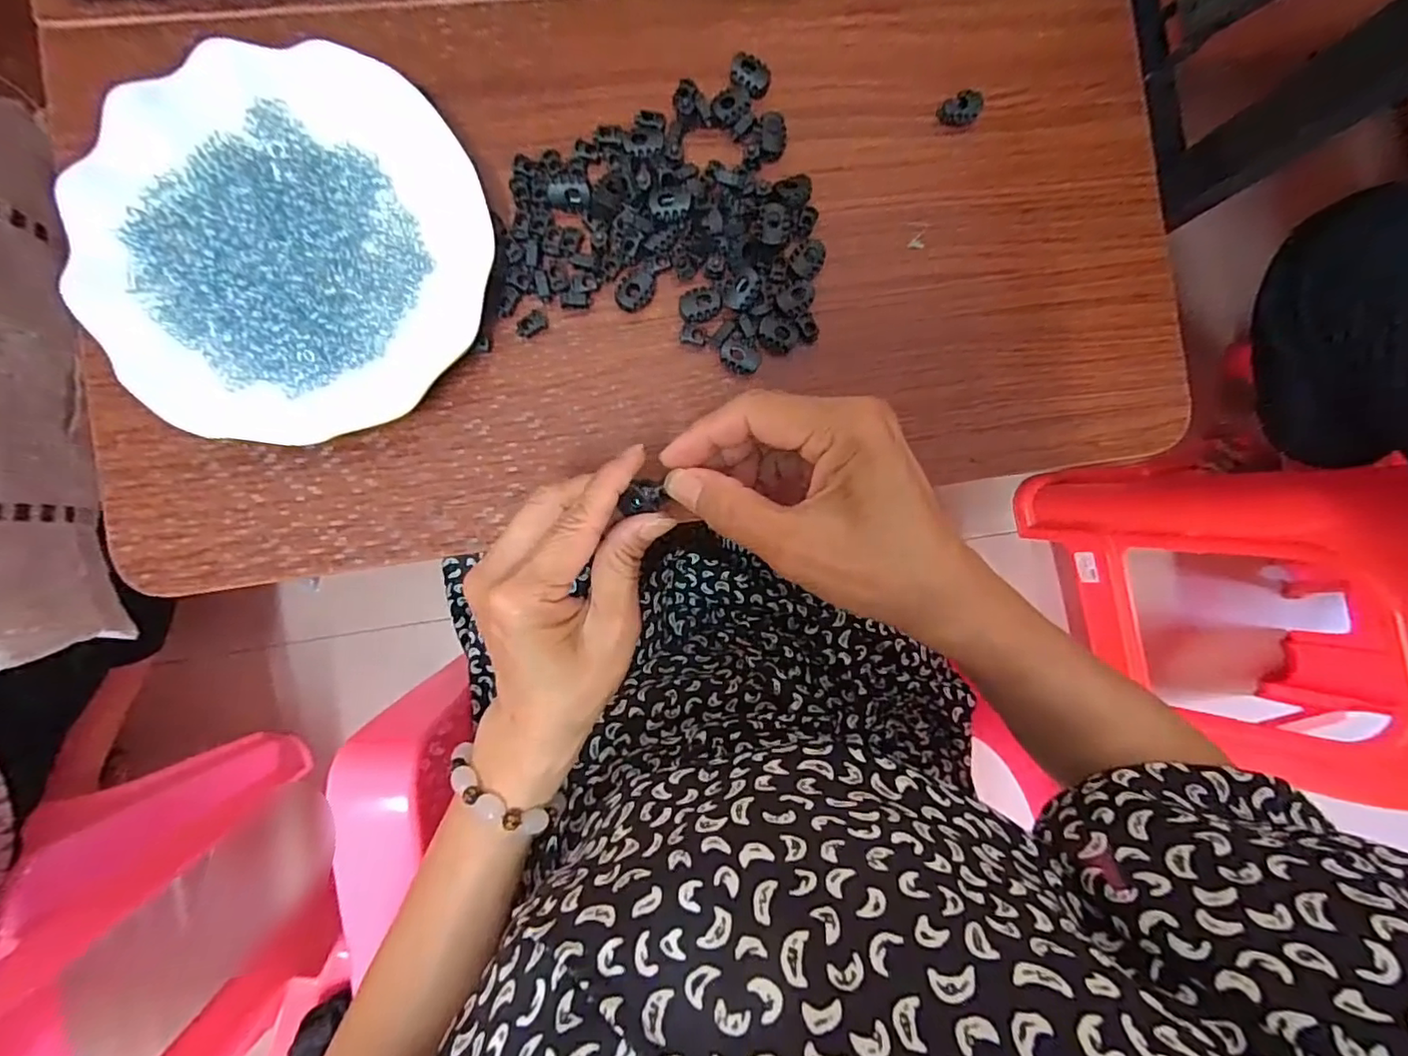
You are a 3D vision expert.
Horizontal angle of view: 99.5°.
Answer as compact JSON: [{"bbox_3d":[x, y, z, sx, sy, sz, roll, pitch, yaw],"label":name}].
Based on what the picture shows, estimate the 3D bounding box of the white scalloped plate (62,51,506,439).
[{"bbox_3d":[-0.194,-0.133,0.288,0.174,0.028,0.172,0,92,-6],"label":"white scalloped plate"}]

